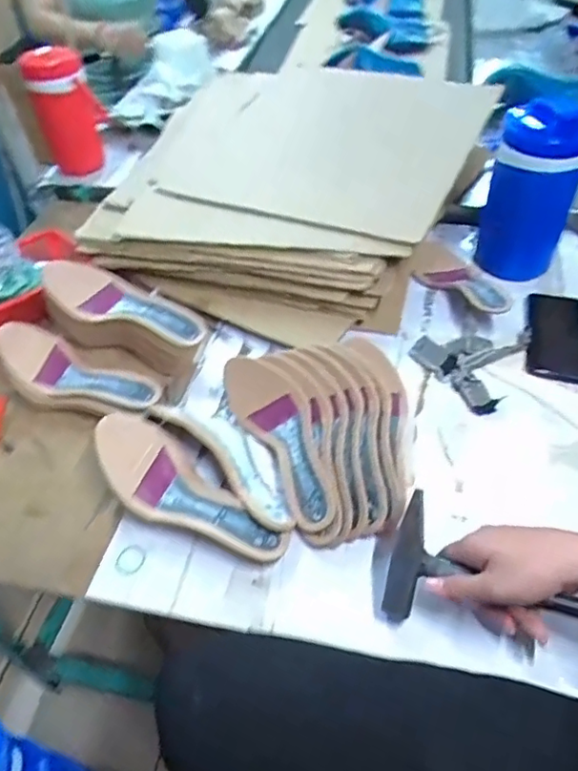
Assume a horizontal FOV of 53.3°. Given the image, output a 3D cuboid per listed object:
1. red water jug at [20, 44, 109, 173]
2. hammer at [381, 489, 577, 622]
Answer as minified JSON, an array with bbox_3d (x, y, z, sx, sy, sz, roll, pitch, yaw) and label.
[{"bbox_3d":[-0.443,-0.559,1.167,0.124,0.225,0.121,-13,47,-8],"label":"red water jug"},{"bbox_3d":[0.215,0.178,0.538,0.236,0.028,0.116,6,76,17],"label":"hammer"}]

